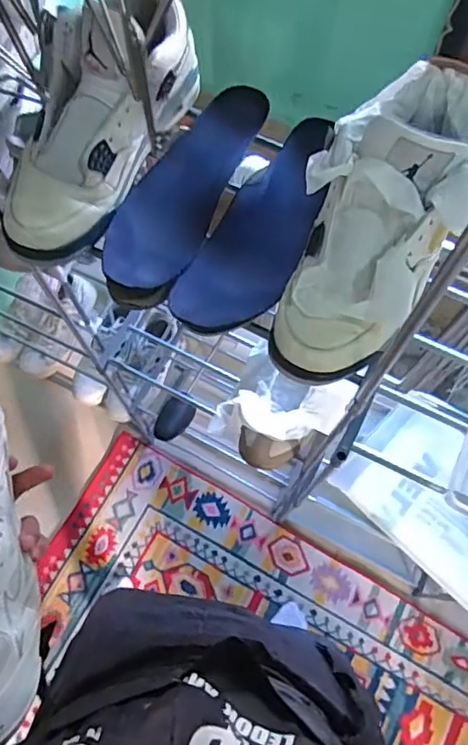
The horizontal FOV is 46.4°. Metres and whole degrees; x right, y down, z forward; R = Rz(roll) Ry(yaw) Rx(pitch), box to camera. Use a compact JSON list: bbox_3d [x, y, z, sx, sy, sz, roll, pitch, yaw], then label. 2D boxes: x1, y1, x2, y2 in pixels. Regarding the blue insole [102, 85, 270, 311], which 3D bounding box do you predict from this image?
[{"bbox_3d":[-0.054,-0.183,0.543,0.088,0.023,0.261,22,72,8],"label":"blue insole"}]

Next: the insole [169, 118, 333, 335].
[{"bbox_3d":[0.030,-0.144,0.530,0.091,0.034,0.267,25,73,9],"label":"insole"}]

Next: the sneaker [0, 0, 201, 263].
[{"bbox_3d":[-0.130,-0.238,0.510,0.111,0.116,0.271,34,74,12],"label":"sneaker"}]

